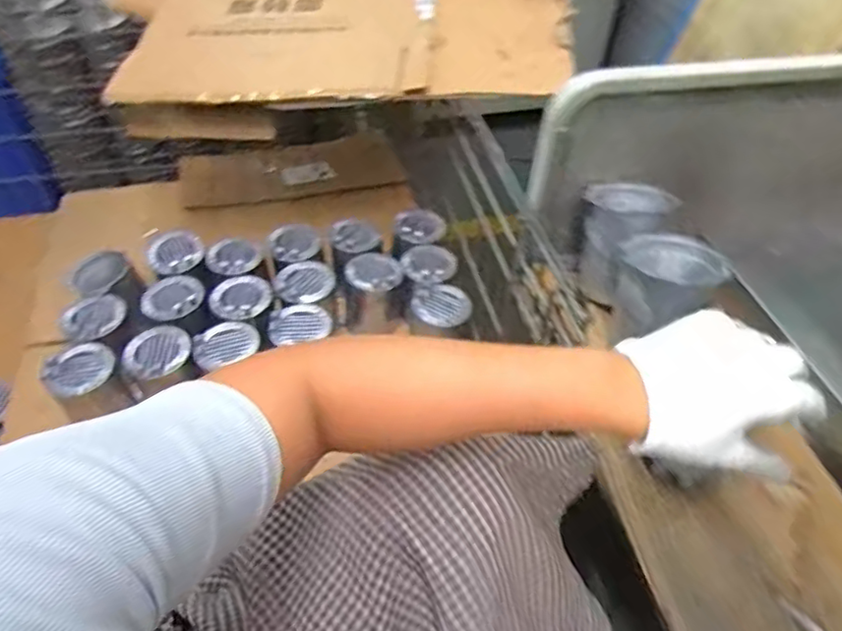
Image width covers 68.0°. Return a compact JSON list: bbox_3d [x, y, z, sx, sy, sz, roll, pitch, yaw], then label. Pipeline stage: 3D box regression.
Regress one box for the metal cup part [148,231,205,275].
[{"bbox_3d":[-0.384,-0.104,0.973,0.080,0.026,0.085,-21,51,-20],"label":"metal cup part"}]

